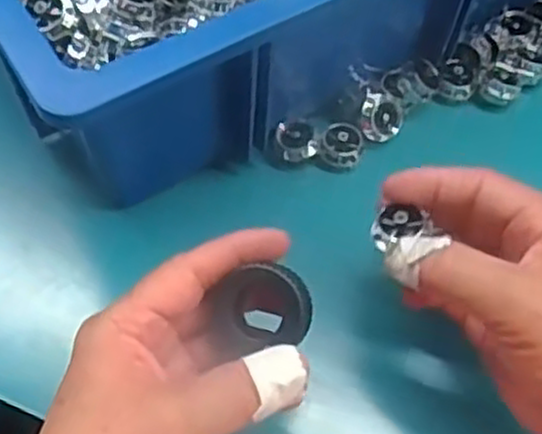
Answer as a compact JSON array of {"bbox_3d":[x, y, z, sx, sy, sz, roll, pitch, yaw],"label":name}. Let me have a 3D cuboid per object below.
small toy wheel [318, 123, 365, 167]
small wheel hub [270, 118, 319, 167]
[{"bbox_3d":[0.038,-0.039,0.423,0.023,0.012,0.021,0,62,0],"label":"small toy wheel"},{"bbox_3d":[0.013,-0.040,0.419,0.024,0.016,0.021,18,63,9],"label":"small wheel hub"}]

